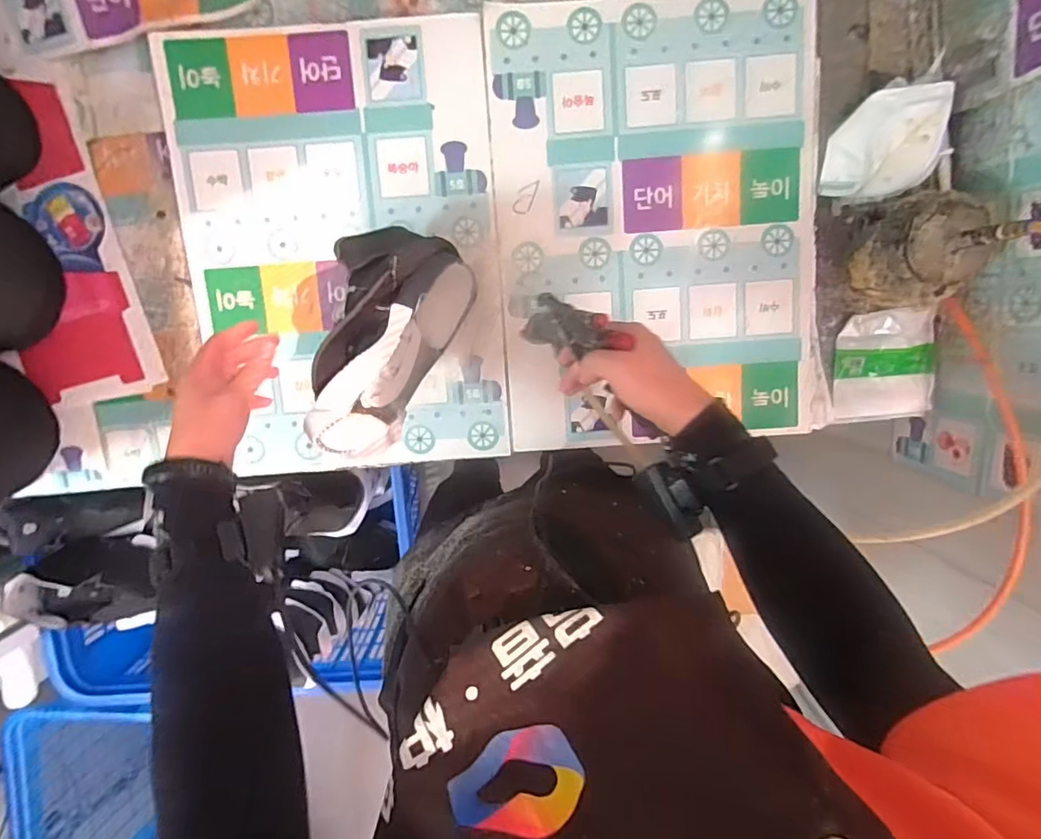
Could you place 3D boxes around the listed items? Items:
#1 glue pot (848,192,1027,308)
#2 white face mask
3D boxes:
[{"bbox_3d":[0.439,-0.185,0.572,0.096,0.196,0.102,0,99,0],"label":"glue pot"},{"bbox_3d":[0.425,-0.319,0.622,0.118,0.053,0.119,4,99,0],"label":"white face mask"}]

